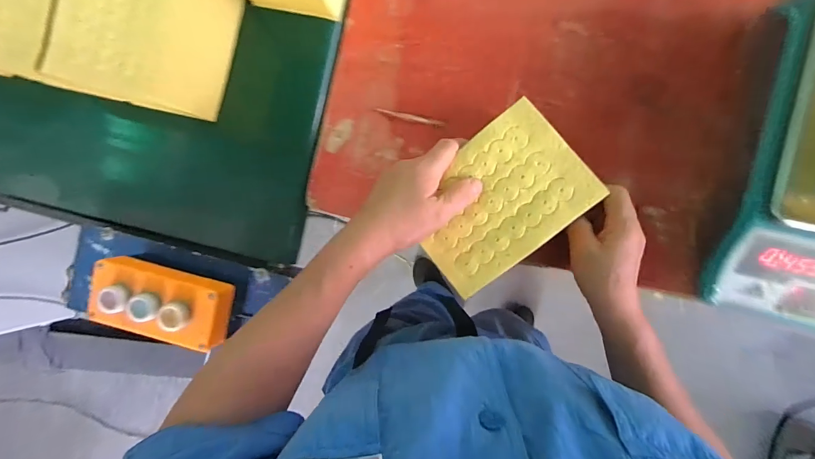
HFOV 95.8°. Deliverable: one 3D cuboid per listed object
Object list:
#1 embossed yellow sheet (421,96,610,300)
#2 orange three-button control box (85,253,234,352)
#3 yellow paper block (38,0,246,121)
[{"bbox_3d":[0.081,-0.028,0.340,0.156,0.011,0.114,-38,85,4],"label":"embossed yellow sheet"},{"bbox_3d":[-0.281,0.081,0.420,0.149,0.049,0.080,16,92,6],"label":"orange three-button control box"},{"bbox_3d":[-0.297,-0.228,0.435,0.123,0.121,0.179,20,92,6],"label":"yellow paper block"}]

